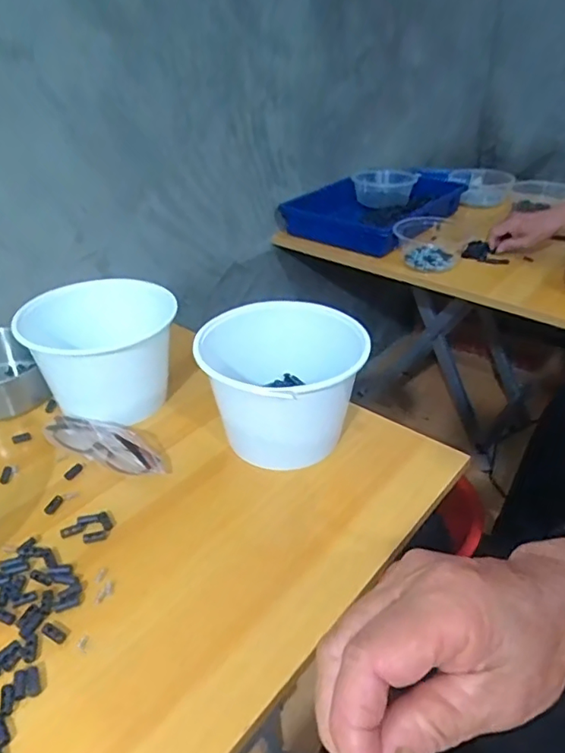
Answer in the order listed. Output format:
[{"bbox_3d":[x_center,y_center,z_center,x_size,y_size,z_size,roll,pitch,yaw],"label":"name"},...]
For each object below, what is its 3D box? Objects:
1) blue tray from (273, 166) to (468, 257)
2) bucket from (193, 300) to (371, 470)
[{"bbox_3d":[0.185,-0.340,1.098,0.232,0.091,0.347,21,38,30],"label":"blue tray"},{"bbox_3d":[-0.002,0.016,0.566,0.154,0.128,0.154,0,32,0],"label":"bucket"}]

